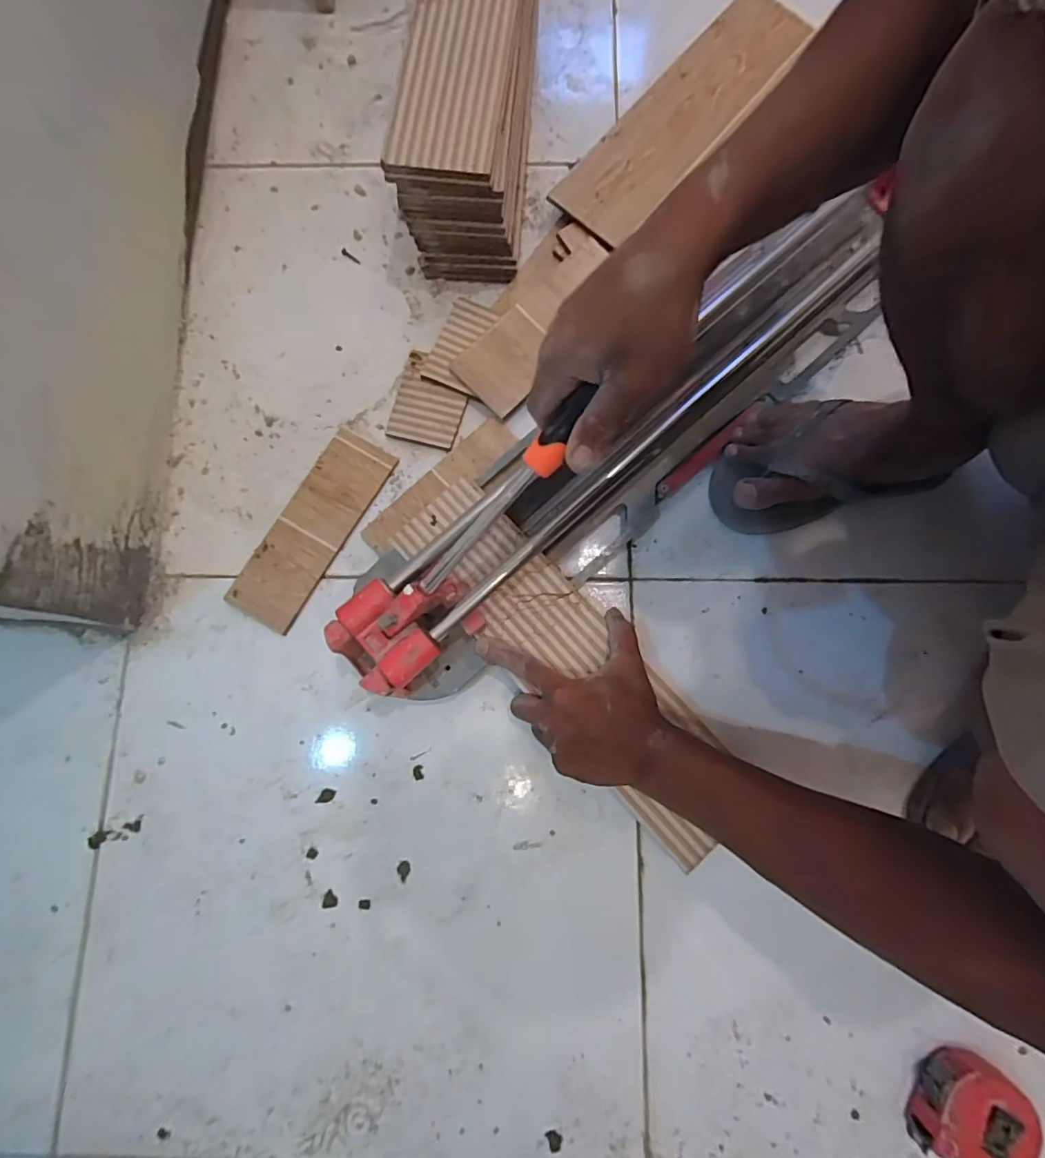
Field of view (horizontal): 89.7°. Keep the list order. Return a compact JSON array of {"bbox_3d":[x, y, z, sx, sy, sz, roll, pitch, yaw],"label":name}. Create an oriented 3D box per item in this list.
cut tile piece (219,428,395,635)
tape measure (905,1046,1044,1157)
[{"bbox_3d":[-0.212,-0.053,0.531,0.070,0.016,0.209,29,82,6],"label":"cut tile piece"},{"bbox_3d":[0.355,0.419,0.415,0.070,0.038,0.071,12,80,4],"label":"tape measure"}]

